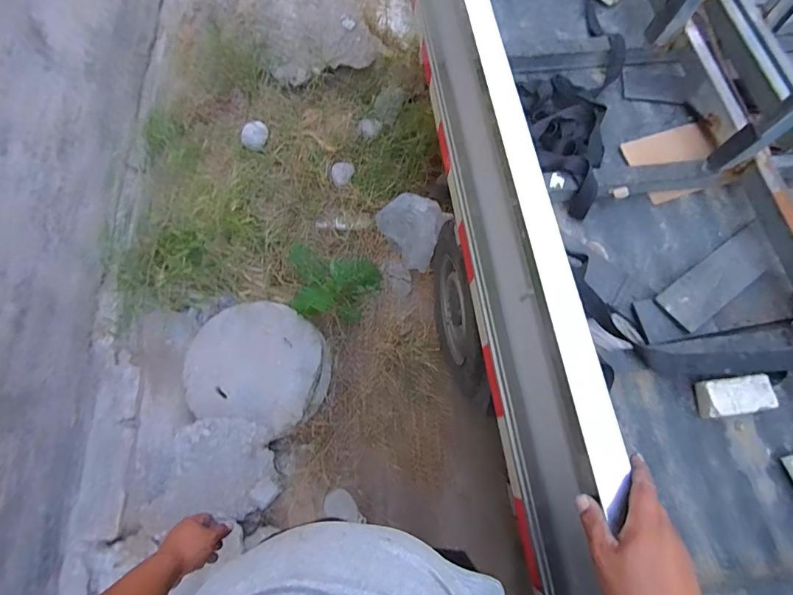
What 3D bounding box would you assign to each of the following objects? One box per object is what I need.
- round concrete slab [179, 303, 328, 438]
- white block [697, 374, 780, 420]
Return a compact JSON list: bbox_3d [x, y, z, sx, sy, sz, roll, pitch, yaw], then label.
[{"bbox_3d":[-0.472,0.221,1.423,0.460,0.098,0.417,12,70,4],"label":"round concrete slab"},{"bbox_3d":[0.711,0.205,0.866,0.148,0.049,0.078,-6,69,-3],"label":"white block"}]

